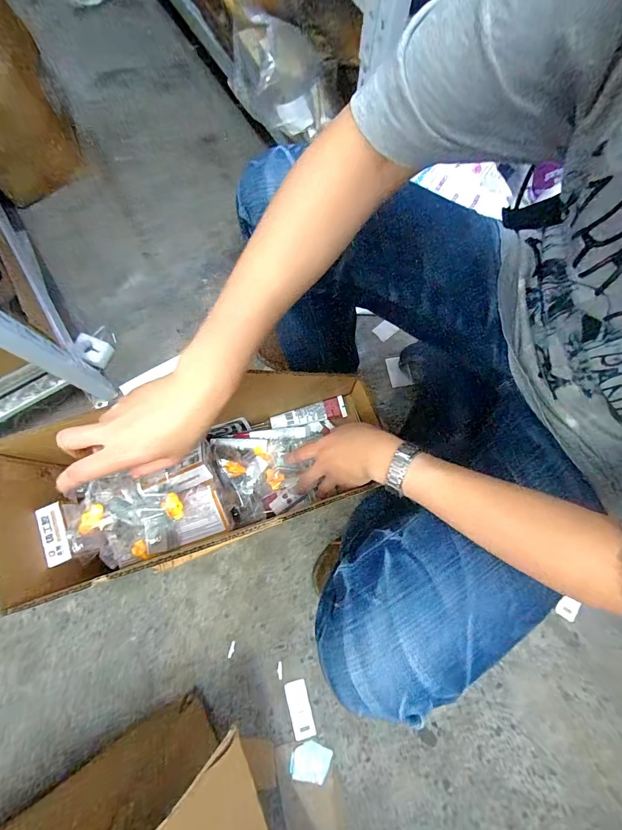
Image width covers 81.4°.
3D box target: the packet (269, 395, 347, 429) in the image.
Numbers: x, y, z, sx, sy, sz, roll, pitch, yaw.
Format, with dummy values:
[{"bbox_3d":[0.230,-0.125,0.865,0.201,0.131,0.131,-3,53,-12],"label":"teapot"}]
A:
[{"bbox_3d":[-0.004,-0.001,0.544,0.113,0.005,0.031,-15,78,-4],"label":"packet"}]

